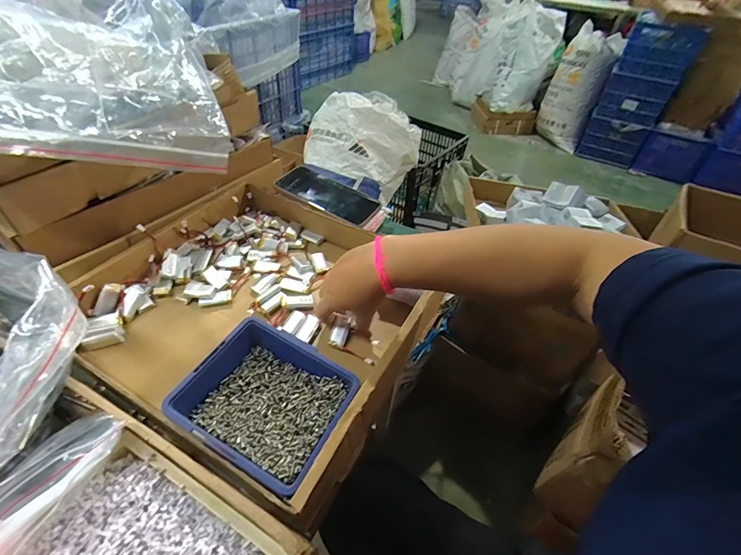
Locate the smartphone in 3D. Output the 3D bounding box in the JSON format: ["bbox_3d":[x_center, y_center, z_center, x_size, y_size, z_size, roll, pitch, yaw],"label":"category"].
[{"bbox_3d":[-0.069,-0.135,0.598,0.169,0.010,0.075,30,58,16],"label":"smartphone"}]

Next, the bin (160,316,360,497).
[{"bbox_3d":[-0.097,0.123,0.361,0.135,0.066,0.120,22,46,17],"label":"bin"}]

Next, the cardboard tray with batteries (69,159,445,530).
[{"bbox_3d":[-0.136,0.027,0.465,0.380,0.065,0.345,24,47,19],"label":"cardboard tray with batteries"}]

